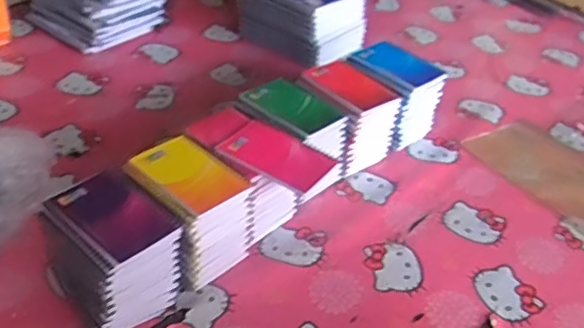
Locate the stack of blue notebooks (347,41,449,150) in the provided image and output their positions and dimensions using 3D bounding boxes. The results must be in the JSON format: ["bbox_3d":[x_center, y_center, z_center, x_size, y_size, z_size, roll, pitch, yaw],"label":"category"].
[{"bbox_3d":[0.159,-0.106,0.993,0.106,0.124,0.135,-28,48,-36],"label":"stack of blue notebooks"}]

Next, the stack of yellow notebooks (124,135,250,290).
[{"bbox_3d":[-0.124,0.057,0.750,0.128,0.120,0.098,30,43,30],"label":"stack of yellow notebooks"}]

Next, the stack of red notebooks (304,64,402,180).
[{"bbox_3d":[0.078,-0.071,0.934,0.103,0.123,0.128,-24,45,-33],"label":"stack of red notebooks"}]

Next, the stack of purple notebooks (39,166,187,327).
[{"bbox_3d":[-0.194,0.096,0.687,0.111,0.121,0.128,-25,46,-34],"label":"stack of purple notebooks"}]

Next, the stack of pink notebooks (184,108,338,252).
[{"bbox_3d":[-0.048,0.023,0.803,0.186,0.121,0.102,30,43,29],"label":"stack of pink notebooks"}]

